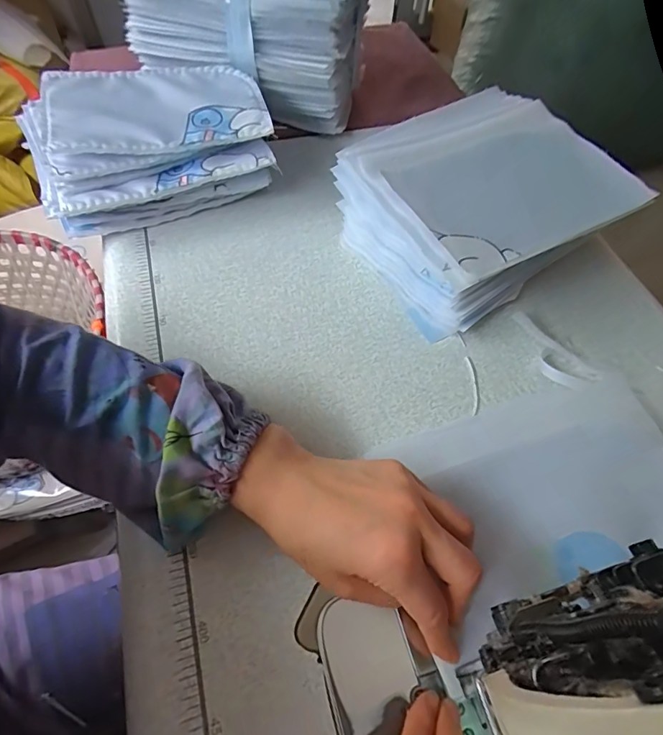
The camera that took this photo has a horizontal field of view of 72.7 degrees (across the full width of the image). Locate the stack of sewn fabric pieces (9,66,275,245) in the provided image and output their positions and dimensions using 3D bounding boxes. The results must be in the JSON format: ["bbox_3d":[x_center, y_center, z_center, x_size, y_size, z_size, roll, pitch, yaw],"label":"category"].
[{"bbox_3d":[-0.185,-0.227,0.467,0.226,0.089,0.153,-19,60,-13],"label":"stack of sewn fabric pieces"}]

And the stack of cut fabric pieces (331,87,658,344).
[{"bbox_3d":[0.144,-0.163,0.438,0.234,0.089,0.190,-28,63,-18],"label":"stack of cut fabric pieces"}]

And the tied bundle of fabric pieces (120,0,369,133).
[{"bbox_3d":[-0.091,-0.379,0.507,0.233,0.185,0.130,15,59,7],"label":"tied bundle of fabric pieces"}]

